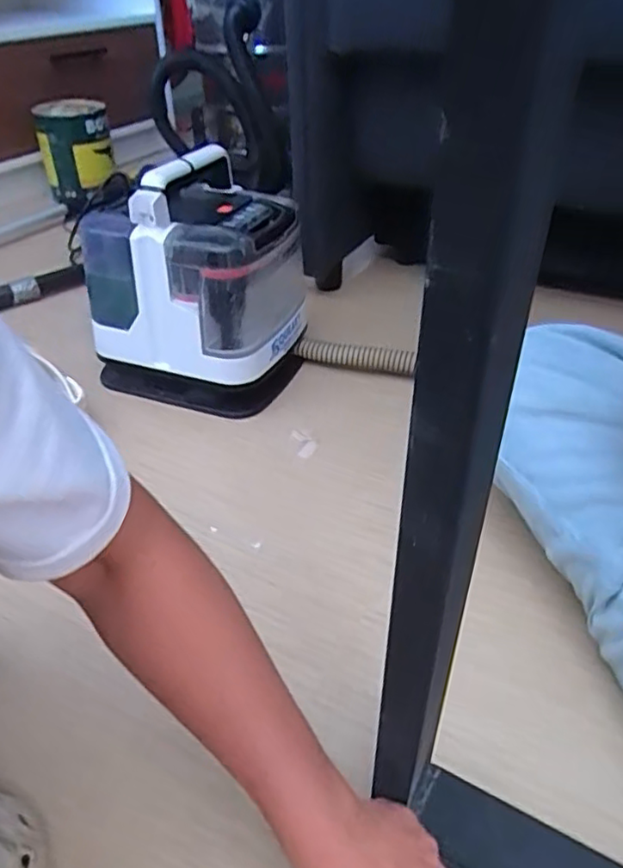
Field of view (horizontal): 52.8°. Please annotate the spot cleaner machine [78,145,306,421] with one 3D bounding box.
[{"bbox_3d":[-0.146,-0.186,0.806,0.234,0.279,0.167,10,40,17],"label":"spot cleaner machine"}]

